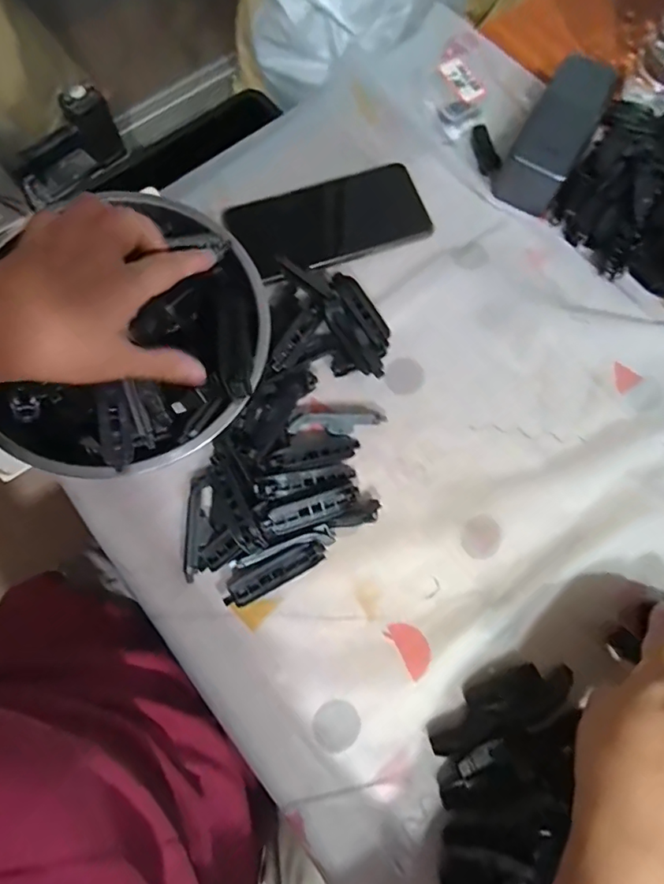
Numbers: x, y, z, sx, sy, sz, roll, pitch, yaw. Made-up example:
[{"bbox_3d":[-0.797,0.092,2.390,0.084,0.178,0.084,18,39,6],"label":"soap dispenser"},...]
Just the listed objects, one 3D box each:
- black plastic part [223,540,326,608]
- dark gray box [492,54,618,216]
[{"bbox_3d":[-0.040,0.093,0.362,0.074,0.016,0.019,-28,76,-7],"label":"black plastic part"},{"bbox_3d":[0.195,-0.267,0.438,0.051,0.047,0.131,30,77,9],"label":"dark gray box"}]

